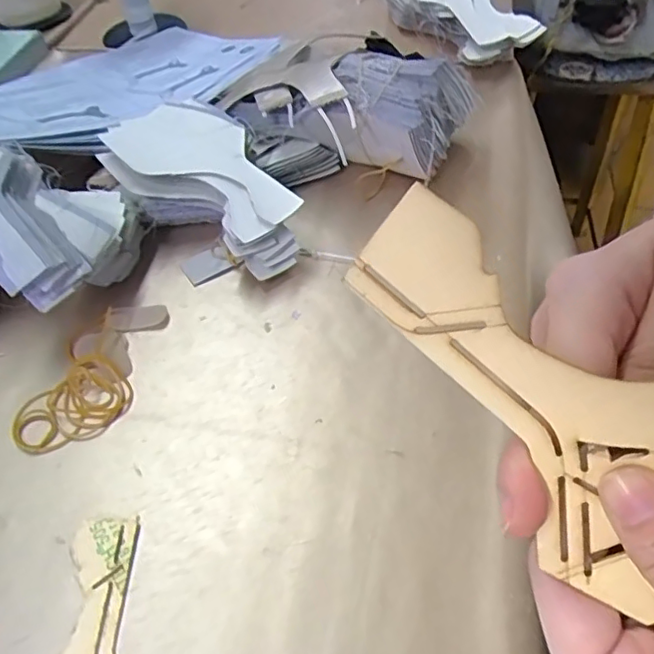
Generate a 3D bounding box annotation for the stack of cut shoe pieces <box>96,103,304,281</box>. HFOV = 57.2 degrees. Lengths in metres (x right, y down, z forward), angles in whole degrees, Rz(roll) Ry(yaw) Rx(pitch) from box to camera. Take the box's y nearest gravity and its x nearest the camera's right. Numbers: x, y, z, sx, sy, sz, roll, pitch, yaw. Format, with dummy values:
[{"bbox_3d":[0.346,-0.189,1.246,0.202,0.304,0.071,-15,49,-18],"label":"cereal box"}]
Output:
[{"bbox_3d":[-0.094,-0.110,0.472,0.099,0.058,0.191,-37,58,-23],"label":"stack of cut shoe pieces"}]

